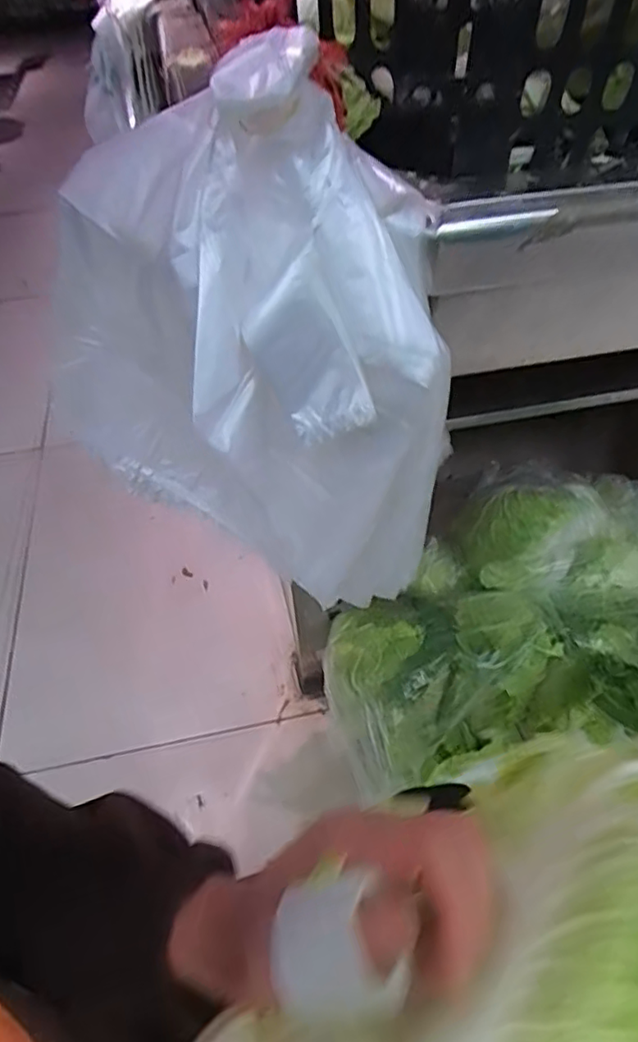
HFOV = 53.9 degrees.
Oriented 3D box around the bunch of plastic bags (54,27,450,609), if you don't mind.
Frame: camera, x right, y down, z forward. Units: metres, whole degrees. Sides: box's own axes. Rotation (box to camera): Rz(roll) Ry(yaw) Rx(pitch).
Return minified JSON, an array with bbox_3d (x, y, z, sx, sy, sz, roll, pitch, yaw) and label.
[{"bbox_3d":[-0.067,-0.117,0.482,0.141,0.372,0.305,-36,55,-27],"label":"bunch of plastic bags"}]

